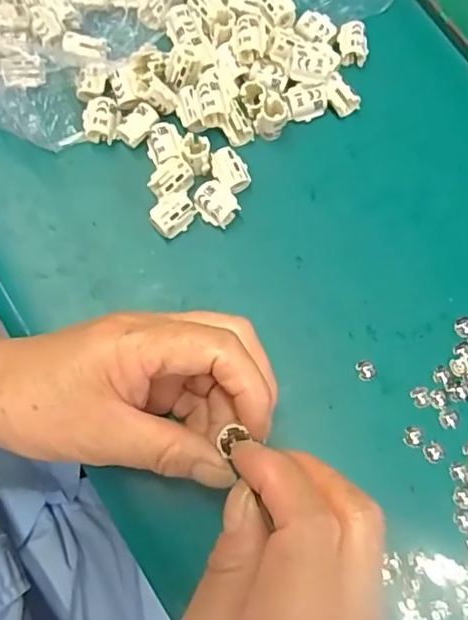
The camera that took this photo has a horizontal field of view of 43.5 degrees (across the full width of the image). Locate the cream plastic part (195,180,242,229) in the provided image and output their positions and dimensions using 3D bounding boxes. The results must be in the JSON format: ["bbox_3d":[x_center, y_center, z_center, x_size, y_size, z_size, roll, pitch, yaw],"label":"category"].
[{"bbox_3d":[-0.010,-0.056,0.312,0.021,0.014,0.018,41,78,8],"label":"cream plastic part"}]

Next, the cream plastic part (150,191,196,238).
[{"bbox_3d":[-0.032,-0.050,0.308,0.017,0.013,0.022,43,78,8],"label":"cream plastic part"}]

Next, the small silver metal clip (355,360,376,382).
[{"bbox_3d":[0.068,0.031,0.298,0.010,0.004,0.011,0,76,-2],"label":"small silver metal clip"}]

